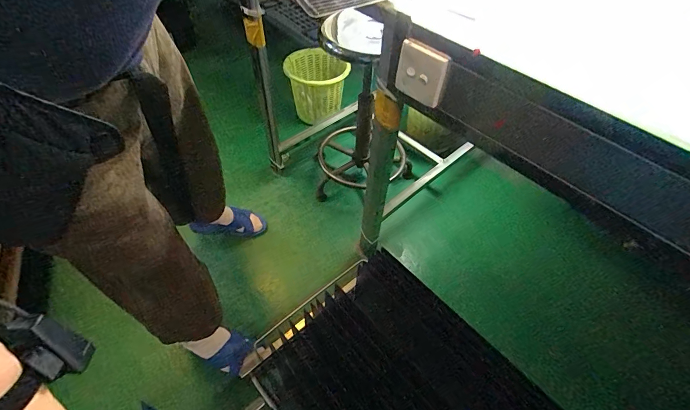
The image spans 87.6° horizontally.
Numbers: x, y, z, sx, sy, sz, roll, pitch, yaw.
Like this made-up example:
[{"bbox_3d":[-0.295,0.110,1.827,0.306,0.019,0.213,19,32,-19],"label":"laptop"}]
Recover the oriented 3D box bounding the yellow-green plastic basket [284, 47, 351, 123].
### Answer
[{"bbox_3d":[-0.127,-0.523,1.557,0.240,0.207,0.235,-17,54,-16],"label":"yellow-green plastic basket"}]

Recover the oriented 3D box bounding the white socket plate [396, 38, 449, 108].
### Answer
[{"bbox_3d":[0.126,-0.220,0.603,0.019,0.091,0.086,-30,58,-24],"label":"white socket plate"}]

